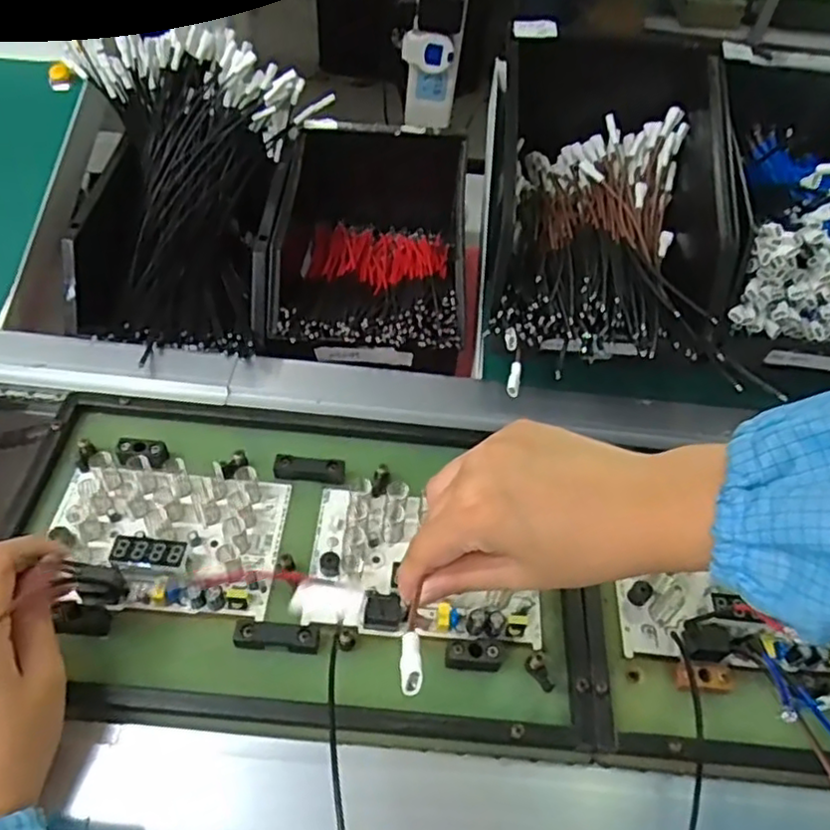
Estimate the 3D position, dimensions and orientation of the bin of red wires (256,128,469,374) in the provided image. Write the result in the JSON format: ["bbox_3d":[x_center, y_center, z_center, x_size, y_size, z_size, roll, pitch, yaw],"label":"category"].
[{"bbox_3d":[-0.044,-0.149,0.610,0.166,0.105,0.259,4,51,-4],"label":"bin of red wires"}]

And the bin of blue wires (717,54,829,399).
[{"bbox_3d":[0.313,-0.157,0.506,0.164,0.106,0.262,12,51,2],"label":"bin of blue wires"}]

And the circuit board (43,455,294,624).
[{"bbox_3d":[-0.148,0.070,0.402,0.131,0.023,0.093,3,55,-2],"label":"circuit board"}]

